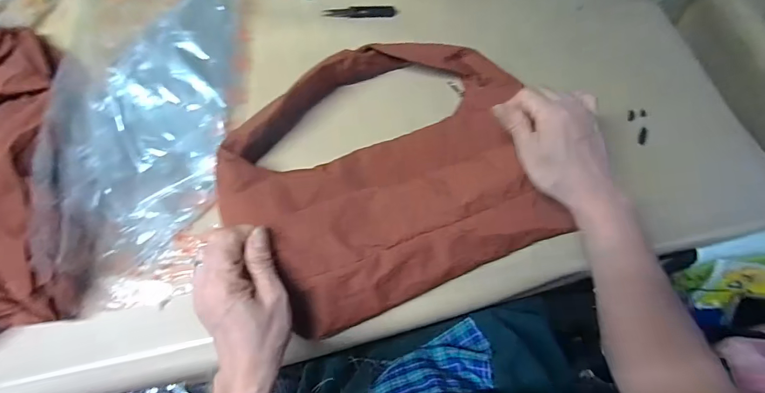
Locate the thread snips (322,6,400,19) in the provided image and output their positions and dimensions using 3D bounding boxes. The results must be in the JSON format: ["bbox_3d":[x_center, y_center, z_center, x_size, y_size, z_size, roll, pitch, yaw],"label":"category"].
[{"bbox_3d":[-0.031,-0.265,0.569,0.105,0.011,0.016,-1,67,-2],"label":"thread snips"}]

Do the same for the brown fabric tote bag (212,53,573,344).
[{"bbox_3d":[0.006,-0.047,0.412,0.335,0.068,0.279,-20,69,-10],"label":"brown fabric tote bag"}]

